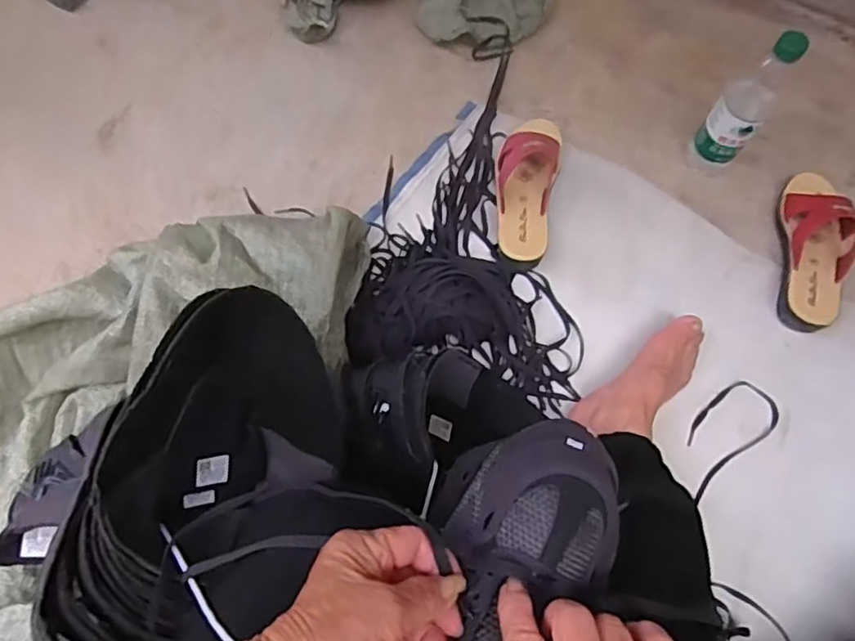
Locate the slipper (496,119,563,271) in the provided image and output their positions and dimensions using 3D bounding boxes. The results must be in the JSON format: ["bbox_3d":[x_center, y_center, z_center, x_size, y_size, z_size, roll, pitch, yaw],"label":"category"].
[{"bbox_3d":[0.131,-0.179,0.848,0.083,0.081,0.228,14,70,3],"label":"slipper"}]

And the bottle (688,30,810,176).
[{"bbox_3d":[0.397,-0.263,0.808,0.061,0.225,0.056,0,70,-1],"label":"bottle"}]

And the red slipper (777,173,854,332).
[{"bbox_3d":[0.511,-0.094,0.834,0.087,0.062,0.232,11,70,3],"label":"red slipper"}]

